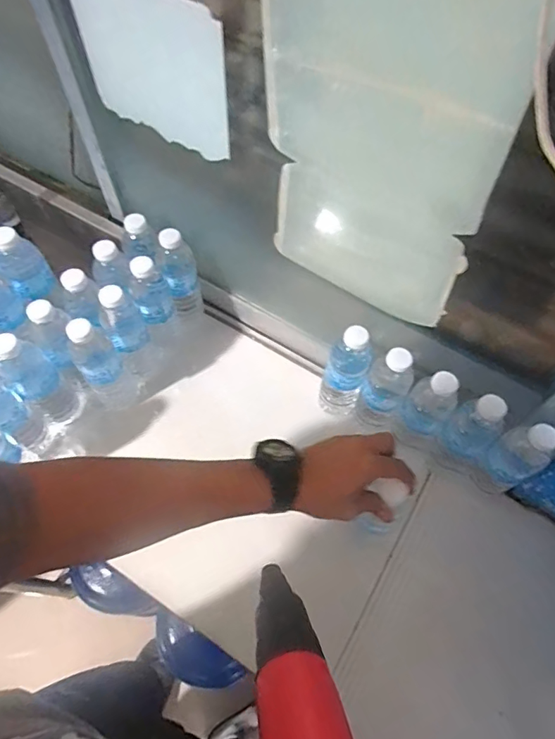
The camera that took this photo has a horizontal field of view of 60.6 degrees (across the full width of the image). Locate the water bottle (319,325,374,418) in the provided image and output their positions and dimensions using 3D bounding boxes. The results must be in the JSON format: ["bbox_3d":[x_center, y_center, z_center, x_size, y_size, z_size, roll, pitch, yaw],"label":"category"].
[{"bbox_3d":[0.099,0.011,0.699,0.059,0.186,0.055,9,62,3],"label":"water bottle"}]

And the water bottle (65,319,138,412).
[{"bbox_3d":[-0.254,0.001,0.697,0.062,0.215,0.055,-28,66,-15],"label":"water bottle"}]

